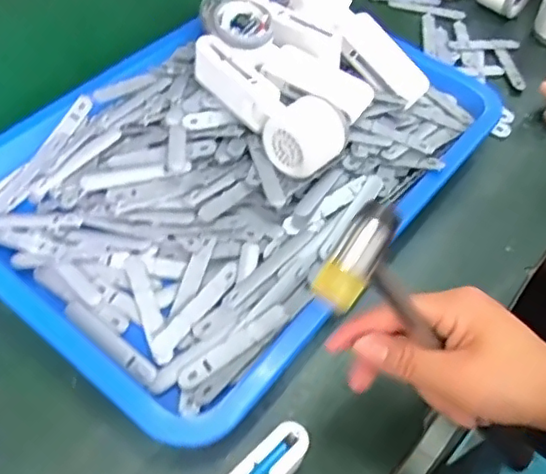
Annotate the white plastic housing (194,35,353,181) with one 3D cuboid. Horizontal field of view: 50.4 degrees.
[{"bbox_3d":[-0.001,-0.119,0.518,0.063,0.052,0.156,-29,59,-23],"label":"white plastic housing"}]

